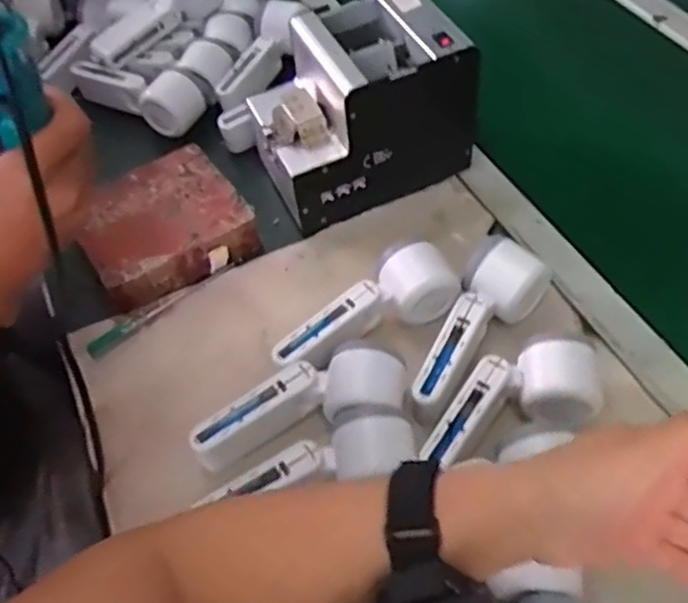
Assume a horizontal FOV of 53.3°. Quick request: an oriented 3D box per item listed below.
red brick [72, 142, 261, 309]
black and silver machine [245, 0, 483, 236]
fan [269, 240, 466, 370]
[{"bbox_3d":[-0.173,-0.075,0.651,0.149,0.051,0.123,-31,57,-18],"label":"red brick"},{"bbox_3d":[0.012,-0.184,0.656,0.189,0.152,0.126,-21,55,-12],"label":"black and silver machine"},{"bbox_3d":[0.014,0.005,0.569,0.161,0.056,0.058,-25,56,-14],"label":"fan"}]

